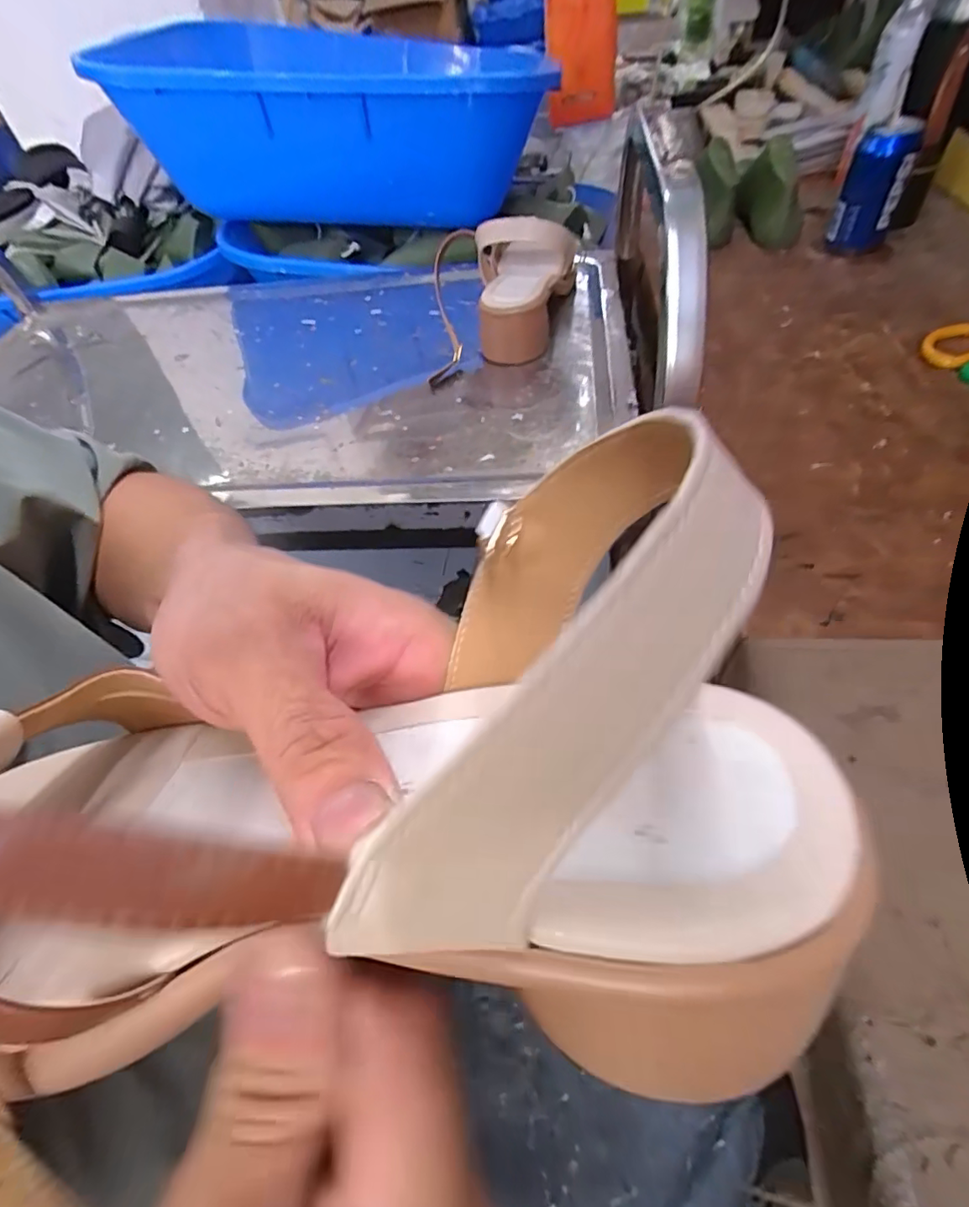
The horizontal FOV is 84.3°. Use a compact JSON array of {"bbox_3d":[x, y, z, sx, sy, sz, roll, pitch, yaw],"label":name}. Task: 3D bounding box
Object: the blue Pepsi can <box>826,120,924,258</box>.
[{"bbox_3d":[0.469,-0.497,0.647,0.065,0.111,0.079,23,58,21],"label":"blue Pepsi can"}]

